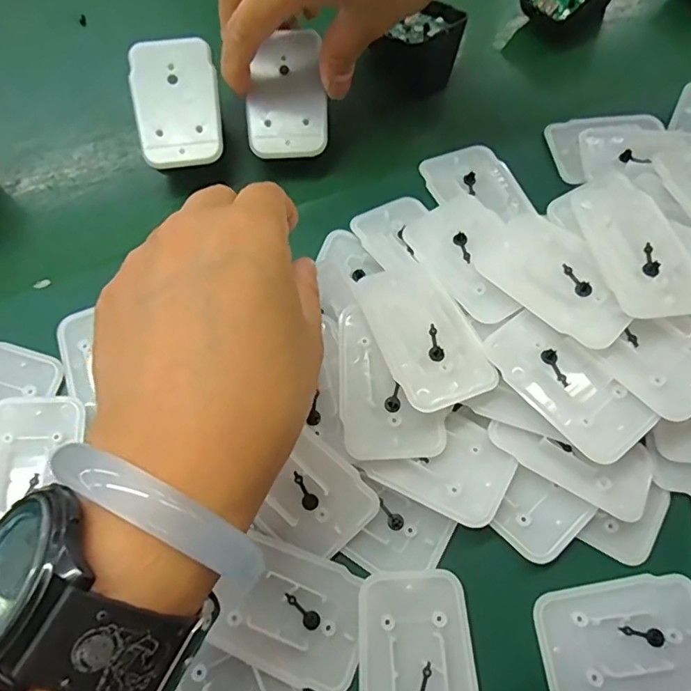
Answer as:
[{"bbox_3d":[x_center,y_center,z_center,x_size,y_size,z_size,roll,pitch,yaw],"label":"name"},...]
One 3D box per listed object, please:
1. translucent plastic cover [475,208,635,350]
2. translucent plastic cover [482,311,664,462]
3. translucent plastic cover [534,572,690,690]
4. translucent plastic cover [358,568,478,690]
[{"bbox_3d":[0.093,-0.031,0.239,0.042,0.007,0.070,-43,61,-8],"label":"translucent plastic cover"},{"bbox_3d":[0.090,0.015,0.225,0.033,0.005,0.068,-38,72,-13],"label":"translucent plastic cover"},{"bbox_3d":[0.112,0.117,0.216,0.068,0.004,0.044,-6,67,-4],"label":"translucent plastic cover"},{"bbox_3d":[0.028,0.124,0.211,0.043,0.005,0.067,-3,67,-3],"label":"translucent plastic cover"}]

